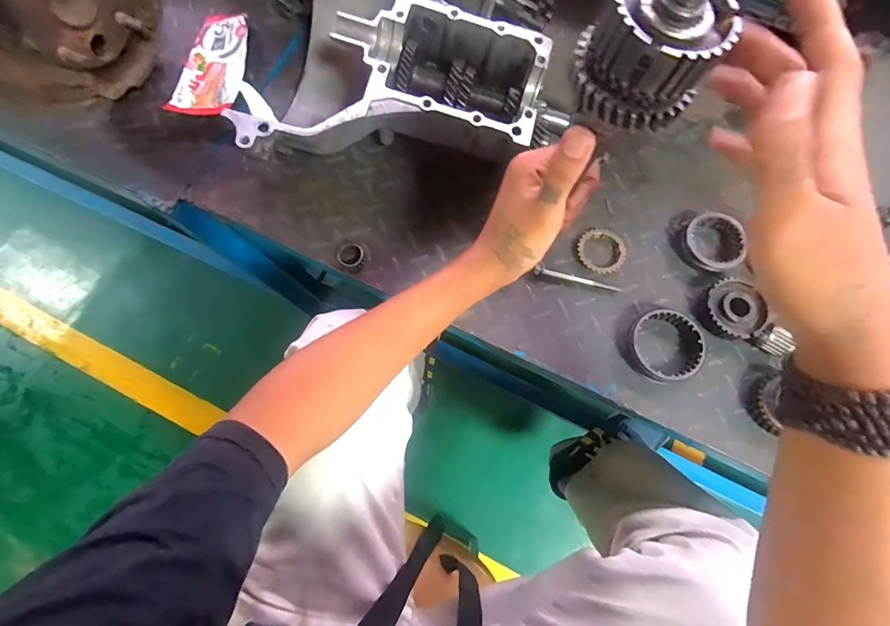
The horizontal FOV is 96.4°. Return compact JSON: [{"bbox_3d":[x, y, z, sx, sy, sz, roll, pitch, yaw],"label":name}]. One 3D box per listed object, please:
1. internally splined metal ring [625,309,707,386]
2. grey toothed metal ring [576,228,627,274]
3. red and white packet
[{"bbox_3d":[0.245,0.036,0.441,0.080,0.023,0.078,0,75,1],"label":"internally splined metal ring"},{"bbox_3d":[0.189,-0.077,0.478,0.058,0.008,0.057,0,75,1],"label":"grey toothed metal ring"},{"bbox_3d":[-0.315,-0.342,0.544,0.085,0.020,0.162,3,75,2],"label":"red and white packet"}]

